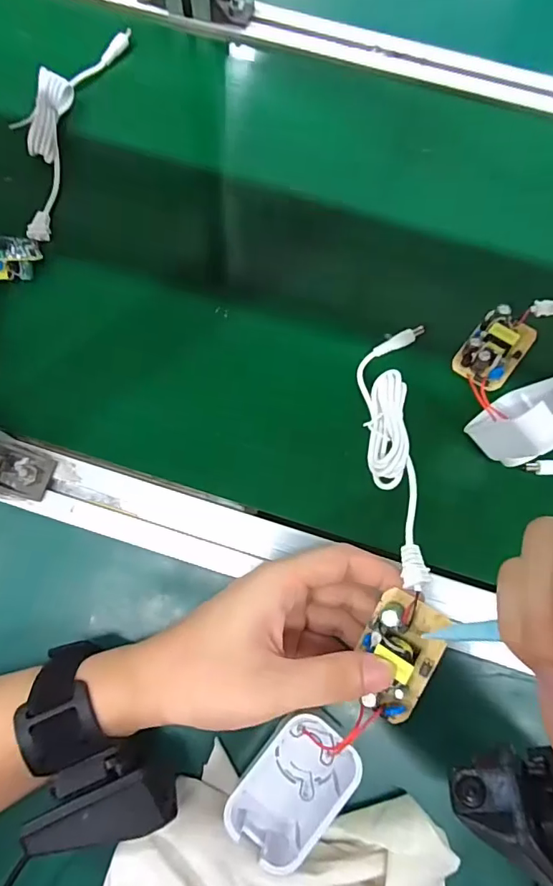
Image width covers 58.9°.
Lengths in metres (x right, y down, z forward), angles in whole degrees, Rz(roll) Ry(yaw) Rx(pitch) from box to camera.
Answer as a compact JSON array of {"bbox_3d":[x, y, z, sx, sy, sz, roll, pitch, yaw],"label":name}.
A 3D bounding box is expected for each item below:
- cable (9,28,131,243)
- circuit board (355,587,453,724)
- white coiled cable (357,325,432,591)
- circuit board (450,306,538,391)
[{"bbox_3d":[-0.179,-0.263,0.394,0.052,0.023,0.219,11,73,3],"label":"cable"},{"bbox_3d":[0.062,0.106,0.244,0.038,0.023,0.057,28,75,7],"label":"circuit board"},{"bbox_3d":[0.076,-0.001,0.303,0.039,0.024,0.185,3,54,0],"label":"white coiled cable"},{"bbox_3d":[0.154,-0.067,0.344,0.037,0.017,0.060,39,77,10],"label":"circuit board"}]

